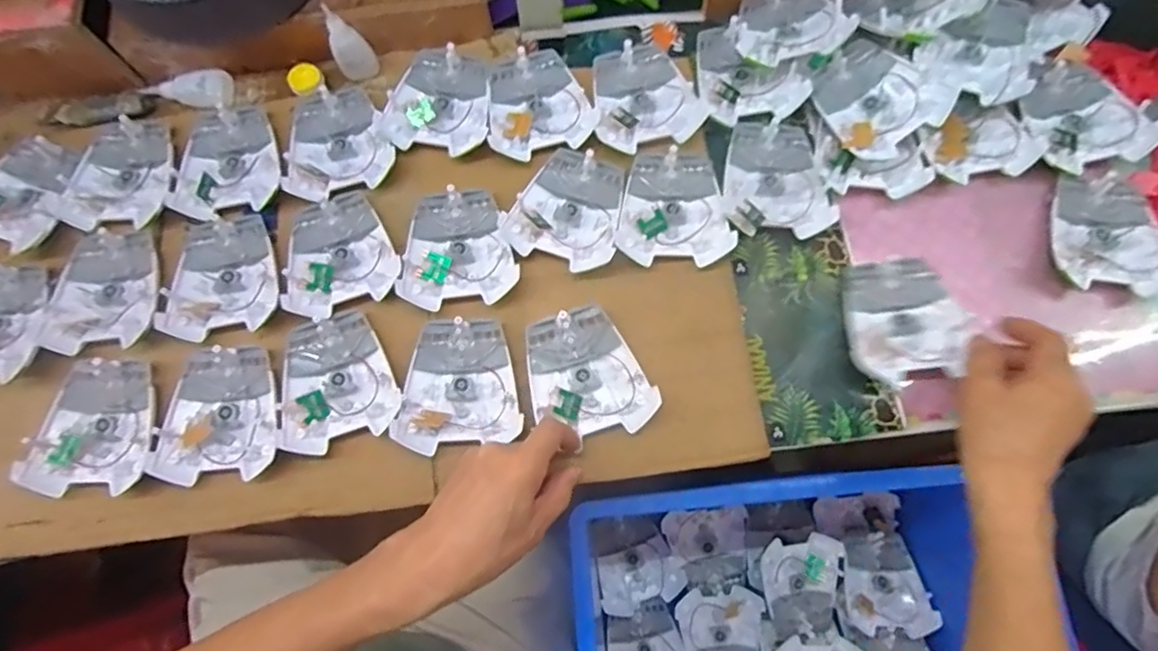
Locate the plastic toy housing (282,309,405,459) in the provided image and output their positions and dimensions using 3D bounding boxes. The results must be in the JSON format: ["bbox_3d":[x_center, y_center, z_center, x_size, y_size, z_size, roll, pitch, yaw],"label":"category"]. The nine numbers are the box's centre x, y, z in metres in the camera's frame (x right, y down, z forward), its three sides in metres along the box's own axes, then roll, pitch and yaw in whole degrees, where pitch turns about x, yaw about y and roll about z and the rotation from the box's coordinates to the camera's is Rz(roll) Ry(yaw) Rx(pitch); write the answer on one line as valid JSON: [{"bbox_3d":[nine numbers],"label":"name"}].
[{"bbox_3d":[-0.202,0.044,0.493,0.093,0.013,0.106,-17,78,-4],"label":"plastic toy housing"}]

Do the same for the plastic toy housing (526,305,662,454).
[{"bbox_3d":[0.004,0.040,0.486,0.090,0.022,0.106,-22,78,-5],"label":"plastic toy housing"}]

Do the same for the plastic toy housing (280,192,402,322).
[{"bbox_3d":[-0.215,-0.063,0.521,0.098,0.014,0.104,-23,78,-5],"label":"plastic toy housing"}]

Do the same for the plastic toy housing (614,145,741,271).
[{"bbox_3d":[0.089,-0.105,0.529,0.098,0.018,0.108,12,77,3],"label":"plastic toy housing"}]

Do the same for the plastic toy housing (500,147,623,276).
[{"bbox_3d":[-0.004,-0.105,0.531,0.094,0.014,0.109,25,78,6],"label":"plastic toy housing"}]

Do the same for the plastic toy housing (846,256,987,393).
[{"bbox_3d":[0.270,-0.002,0.494,0.094,0.028,0.108,12,77,3],"label":"plastic toy housing"}]

